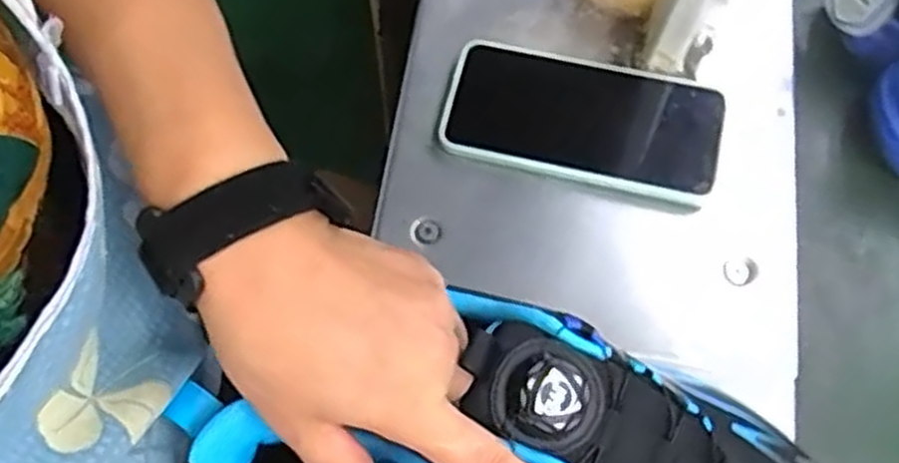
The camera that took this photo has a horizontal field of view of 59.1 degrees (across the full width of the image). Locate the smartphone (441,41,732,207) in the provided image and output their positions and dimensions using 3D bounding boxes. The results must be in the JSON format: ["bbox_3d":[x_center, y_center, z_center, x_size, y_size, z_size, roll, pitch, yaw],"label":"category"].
[{"bbox_3d":[0.078,-0.066,0.472,0.159,0.012,0.078,15,68,8],"label":"smartphone"}]

